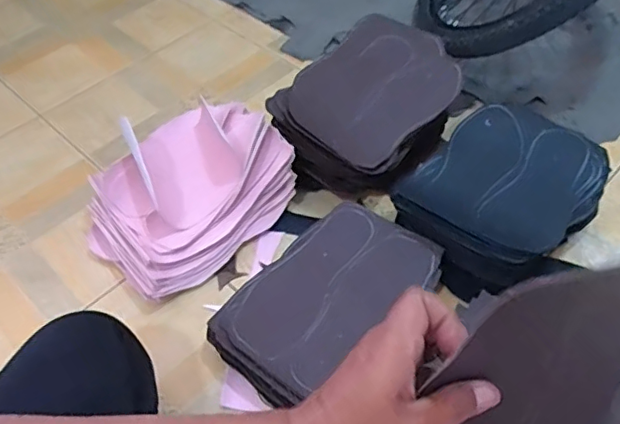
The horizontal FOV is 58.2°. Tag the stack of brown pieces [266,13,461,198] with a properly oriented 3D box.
[{"bbox_3d":[0.081,-0.150,0.858,0.210,0.114,0.309,35,61,26],"label":"stack of brown pieces"}]

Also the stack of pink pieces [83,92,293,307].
[{"bbox_3d":[-0.174,-0.036,0.796,0.289,0.099,0.223,-39,59,-25],"label":"stack of pink pieces"}]

